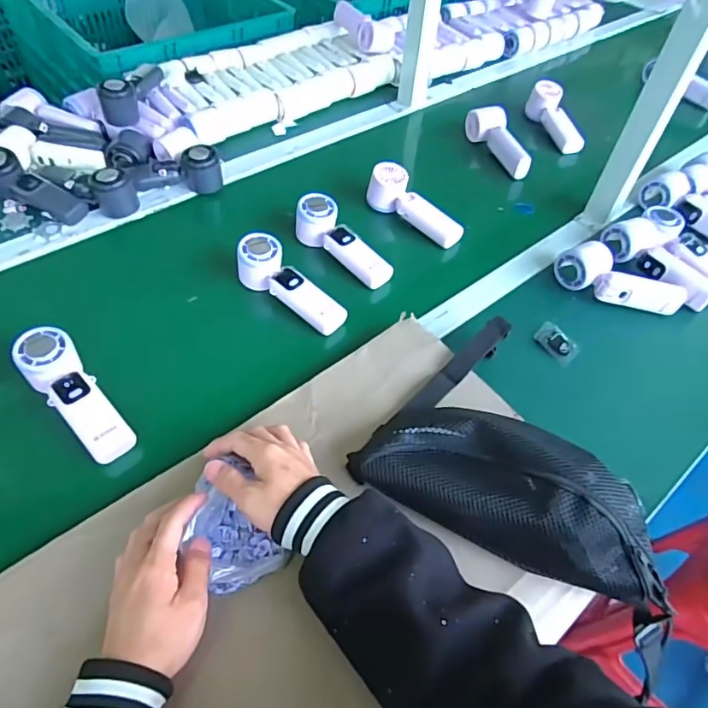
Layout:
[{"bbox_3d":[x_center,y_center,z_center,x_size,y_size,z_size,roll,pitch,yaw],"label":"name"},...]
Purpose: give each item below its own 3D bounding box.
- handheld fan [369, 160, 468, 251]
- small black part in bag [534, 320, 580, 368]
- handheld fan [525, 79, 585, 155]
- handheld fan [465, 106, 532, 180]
[{"bbox_3d":[0.094,-0.228,0.790,0.165,0.060,0.051,35,57,20],"label":"handheld fan"},{"bbox_3d":[0.261,-0.014,0.679,0.042,0.011,0.056,-33,62,-27],"label":"small black part in bag"},{"bbox_3d":[0.377,-0.437,0.991,0.046,0.060,0.167,-12,68,-13],"label":"handheld fan"},{"bbox_3d":[0.249,-0.371,0.914,0.050,0.054,0.164,-9,53,-13],"label":"handheld fan"}]

